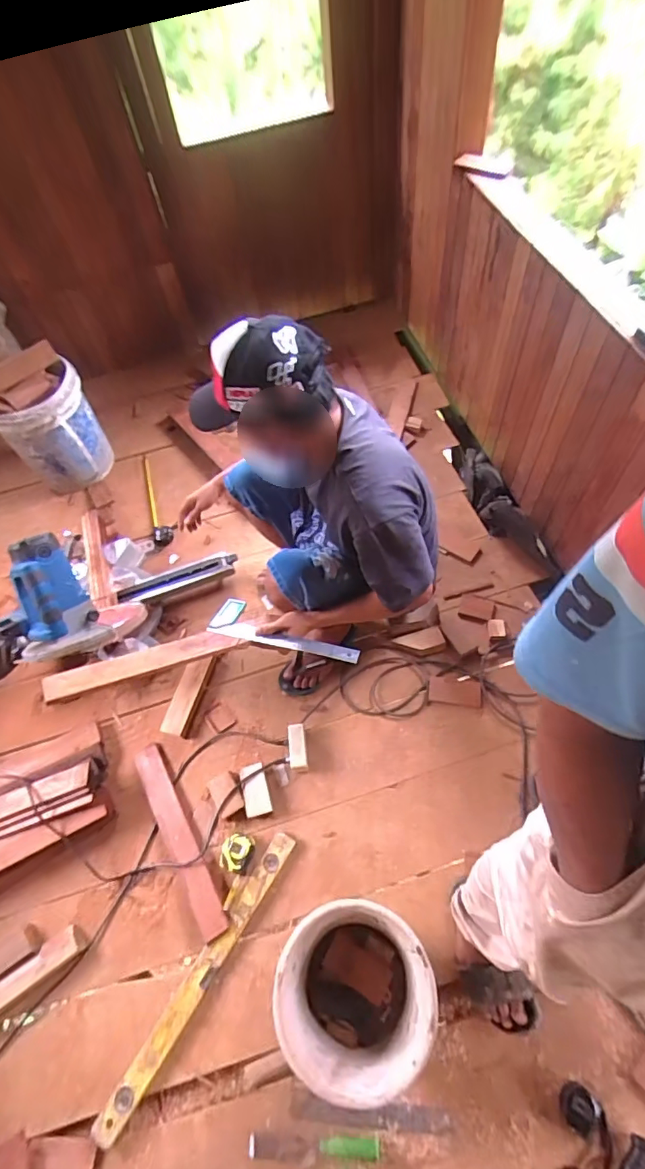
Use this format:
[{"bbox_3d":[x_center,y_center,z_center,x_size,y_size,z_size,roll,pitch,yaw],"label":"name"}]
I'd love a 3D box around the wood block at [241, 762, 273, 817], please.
[{"bbox_3d":[-0.166,0.508,1.286,0.060,0.020,0.120,-14,63,-6],"label":"wood block"}]

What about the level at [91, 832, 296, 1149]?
[{"bbox_3d":[-0.264,0.836,1.123,0.065,0.018,0.626,30,66,16],"label":"level"}]

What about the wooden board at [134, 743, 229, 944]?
[{"bbox_3d":[-0.346,0.596,1.237,0.067,0.019,0.458,-28,65,-13],"label":"wooden board"}]

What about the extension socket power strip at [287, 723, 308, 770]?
[{"bbox_3d":[-0.063,0.407,1.297,0.044,0.033,0.113,-6,88,-2],"label":"extension socket power strip"}]

